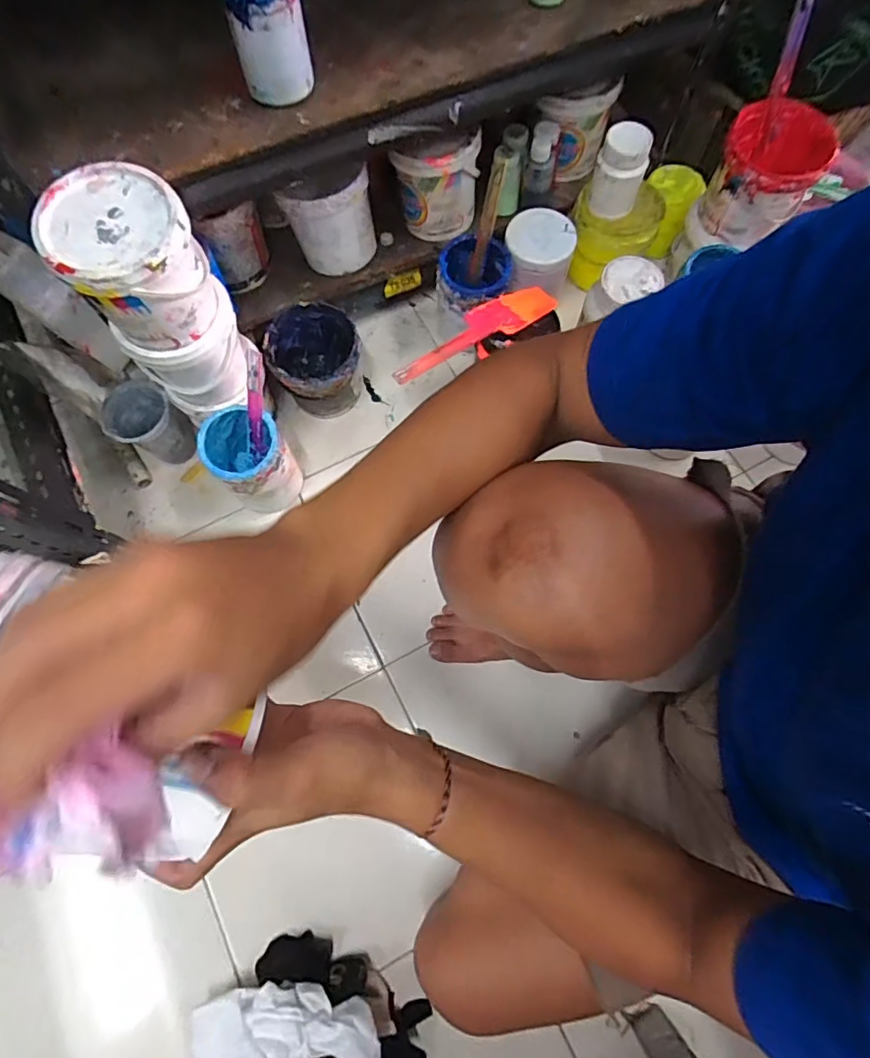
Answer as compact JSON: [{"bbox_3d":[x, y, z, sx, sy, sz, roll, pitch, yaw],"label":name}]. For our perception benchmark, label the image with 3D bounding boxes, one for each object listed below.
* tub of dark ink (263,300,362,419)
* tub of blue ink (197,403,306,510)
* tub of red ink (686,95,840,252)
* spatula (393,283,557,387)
[{"bbox_3d":[-0.171,-0.237,0.785,0.121,0.124,0.120,0,72,0],"label":"tub of dark ink"},{"bbox_3d":[-0.244,-0.092,0.727,0.099,0.140,0.105,0,72,0],"label":"tub of blue ink"},{"bbox_3d":[0.433,-0.465,0.719,0.117,0.130,0.128,0,72,0],"label":"tub of red ink"},{"bbox_3d":[0.046,-0.258,0.686,0.242,0.024,0.059,-30,75,-9],"label":"spatula"}]

